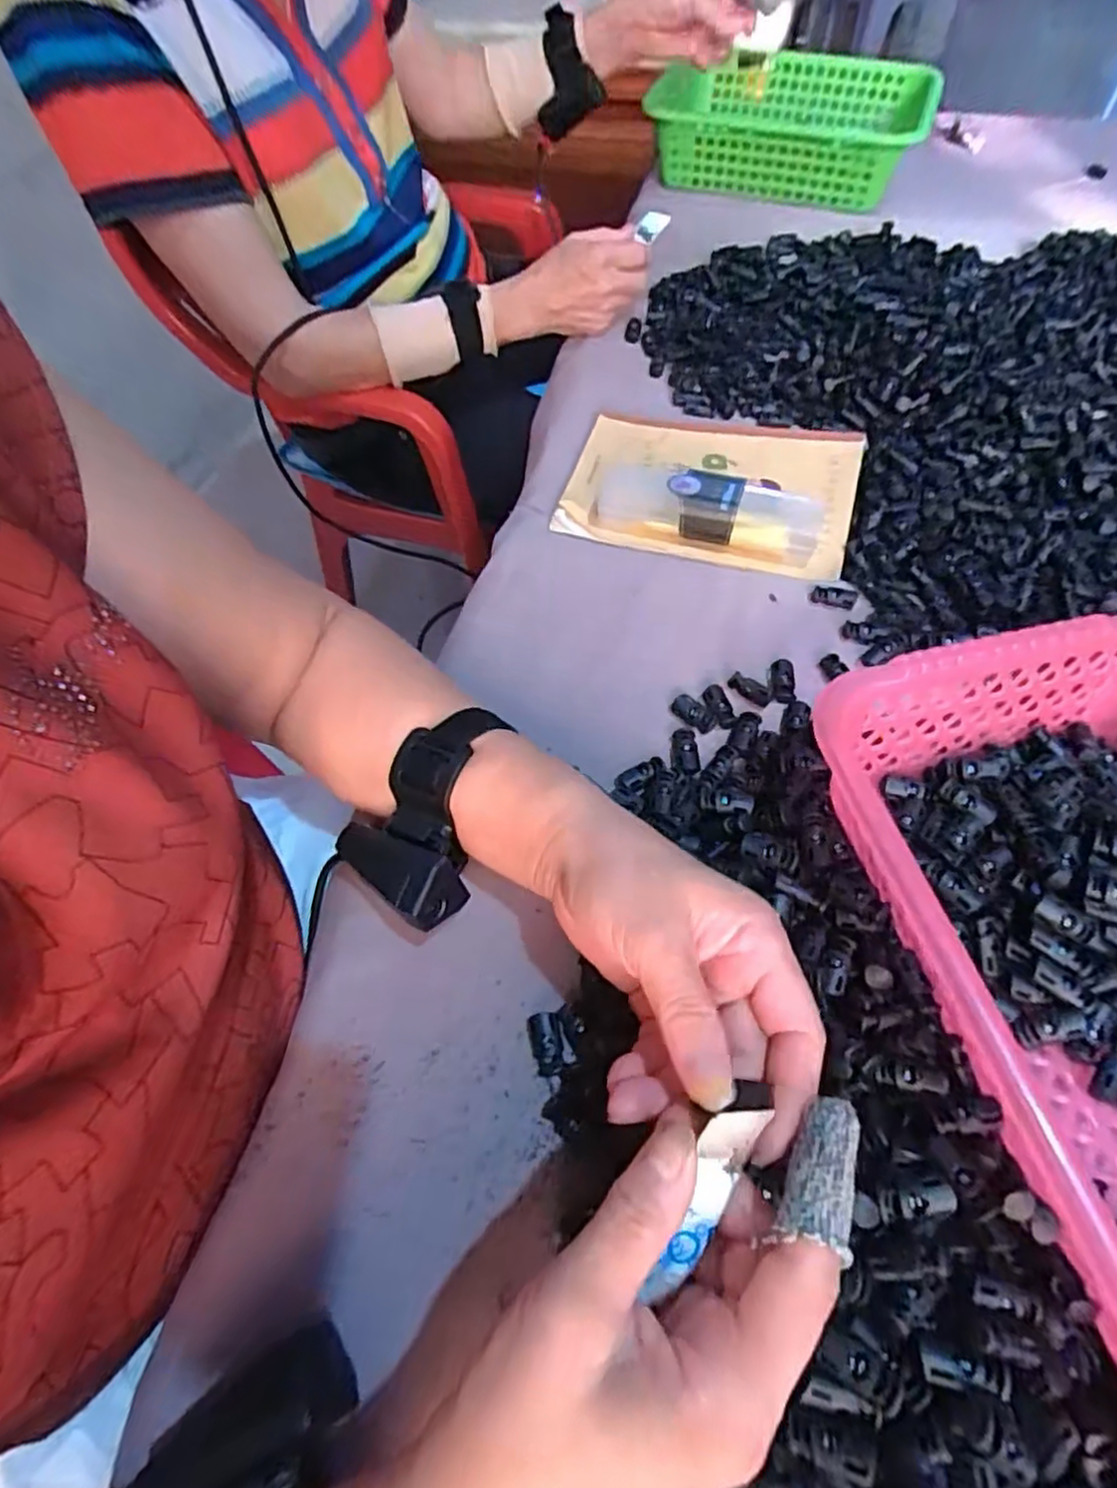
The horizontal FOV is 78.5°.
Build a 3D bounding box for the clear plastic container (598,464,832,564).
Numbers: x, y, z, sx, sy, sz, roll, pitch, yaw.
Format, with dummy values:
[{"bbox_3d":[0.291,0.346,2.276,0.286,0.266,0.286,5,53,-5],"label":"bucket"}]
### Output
[{"bbox_3d":[0.104,-0.169,0.484,0.157,0.032,0.041,18,61,10],"label":"clear plastic container"}]

